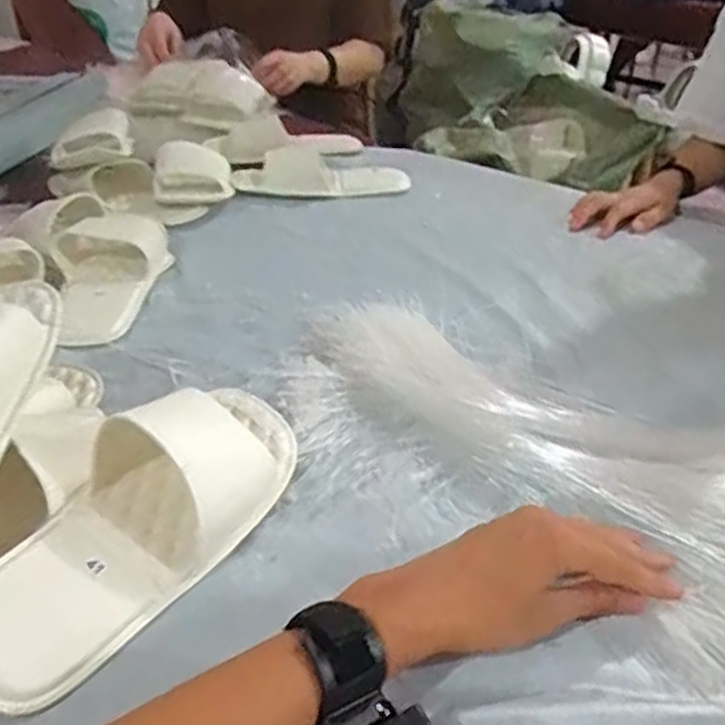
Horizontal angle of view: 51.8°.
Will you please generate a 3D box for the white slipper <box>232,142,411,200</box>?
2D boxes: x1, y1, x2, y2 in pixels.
[{"bbox_3d":[-0.053,-0.253,1.000,0.239,0.048,0.091,-4,34,-6],"label":"white slipper"}]

